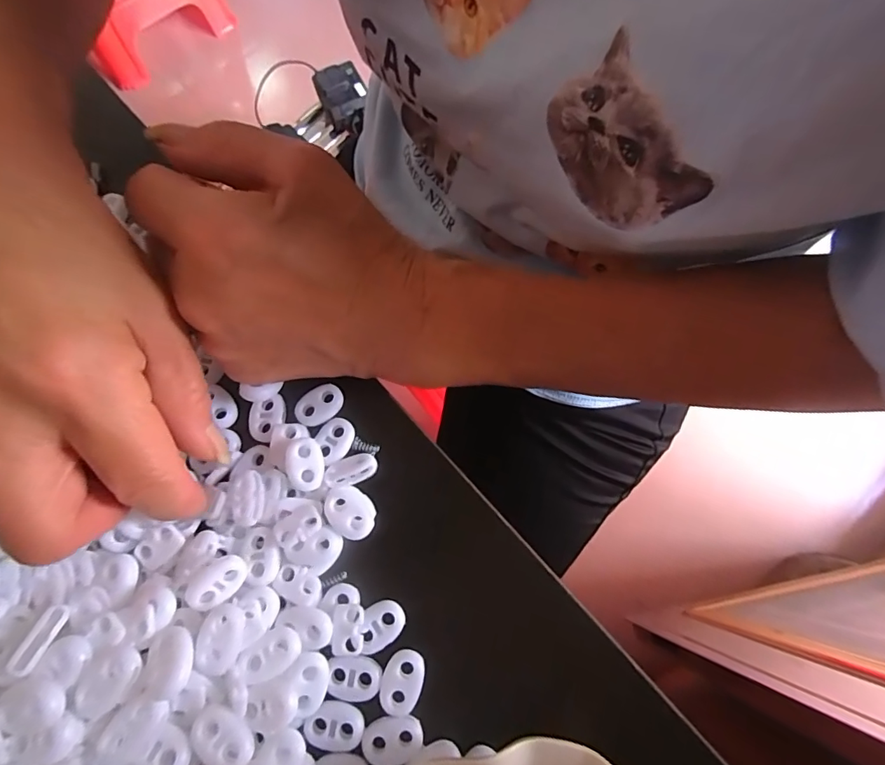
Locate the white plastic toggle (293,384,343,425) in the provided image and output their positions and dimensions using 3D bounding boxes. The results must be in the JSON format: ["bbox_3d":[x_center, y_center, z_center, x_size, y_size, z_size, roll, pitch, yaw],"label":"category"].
[{"bbox_3d":[-0.056,0.010,0.217,0.022,0.004,0.014,-34,76,-10],"label":"white plastic toggle"}]

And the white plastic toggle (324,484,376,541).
[{"bbox_3d":[-0.038,0.054,0.199,0.017,0.006,0.023,-41,77,-12],"label":"white plastic toggle"}]

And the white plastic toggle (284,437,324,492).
[{"bbox_3d":[-0.058,0.034,0.201,0.015,0.005,0.022,-8,73,-2],"label":"white plastic toggle"}]

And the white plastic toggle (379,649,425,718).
[{"bbox_3d":[-0.016,0.116,0.185,0.015,0.004,0.022,15,73,5],"label":"white plastic toggle"}]

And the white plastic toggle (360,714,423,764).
[{"bbox_3d":[-0.019,0.134,0.180,0.022,0.004,0.016,-18,73,-6],"label":"white plastic toggle"}]

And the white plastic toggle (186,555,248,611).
[{"bbox_3d":[-0.086,0.076,0.182,0.015,0.007,0.020,47,72,-13],"label":"white plastic toggle"}]

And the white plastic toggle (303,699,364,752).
[{"bbox_3d":[-0.041,0.130,0.181,0.021,0.004,0.015,7,73,2],"label":"white plastic toggle"}]

